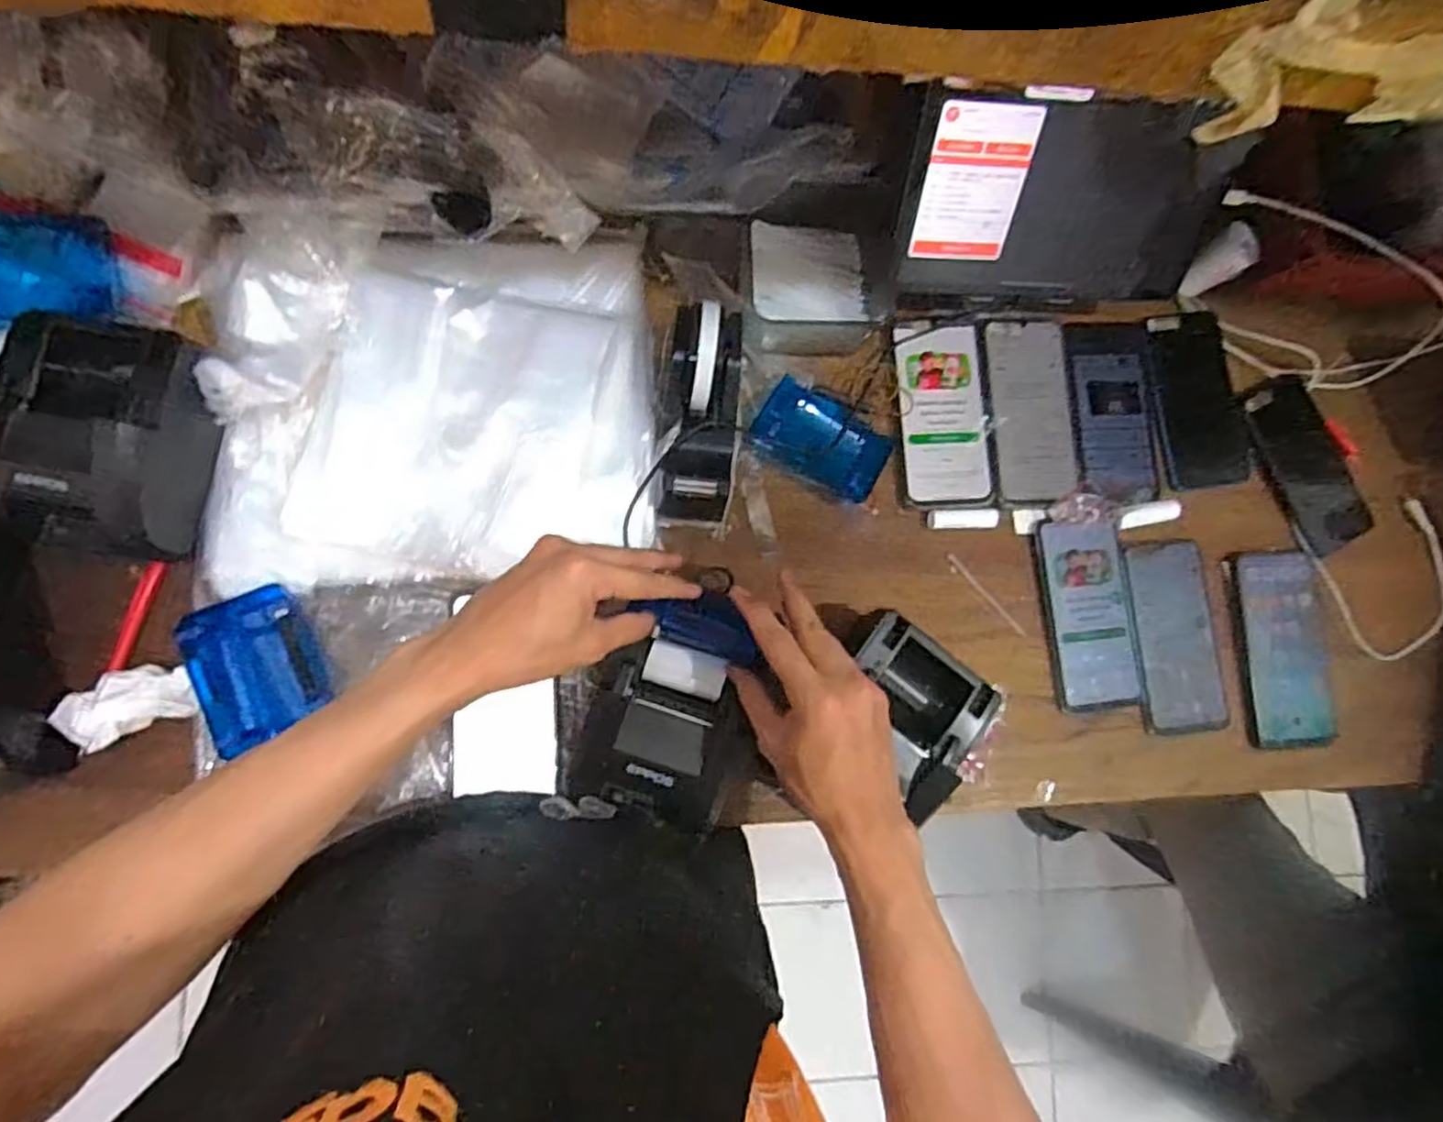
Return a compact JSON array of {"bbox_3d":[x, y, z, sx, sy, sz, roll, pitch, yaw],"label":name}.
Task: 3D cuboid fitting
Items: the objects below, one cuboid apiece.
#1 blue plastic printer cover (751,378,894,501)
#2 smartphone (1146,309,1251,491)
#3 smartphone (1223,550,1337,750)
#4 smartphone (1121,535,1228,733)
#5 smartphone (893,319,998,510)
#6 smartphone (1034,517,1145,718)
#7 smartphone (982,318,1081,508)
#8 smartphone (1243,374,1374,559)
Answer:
[{"bbox_3d":[0.083,-0.099,0.604,0.109,0.016,0.068,32,79,-2],"label":"blue plastic printer cover"},{"bbox_3d":[0.436,-0.148,0.666,0.085,0.009,0.160,-7,83,-9],"label":"smartphone"},{"bbox_3d":[0.497,0.077,0.638,0.079,0.014,0.170,0,82,-8],"label":"smartphone"},{"bbox_3d":[0.401,0.065,0.637,0.078,0.007,0.165,-5,82,-9],"label":"smartphone"},{"bbox_3d":[0.195,-0.128,0.632,0.083,0.005,0.166,-2,82,-8],"label":"smartphone"},{"bbox_3d":[0.319,0.046,0.623,0.081,0.013,0.160,-7,83,-9],"label":"smartphone"},{"bbox_3d":[0.276,-0.132,0.640,0.081,0.006,0.167,-2,82,-8],"label":"smartphone"},{"bbox_3d":[0.538,-0.089,0.664,0.066,0.015,0.160,-19,85,-10],"label":"smartphone"}]

